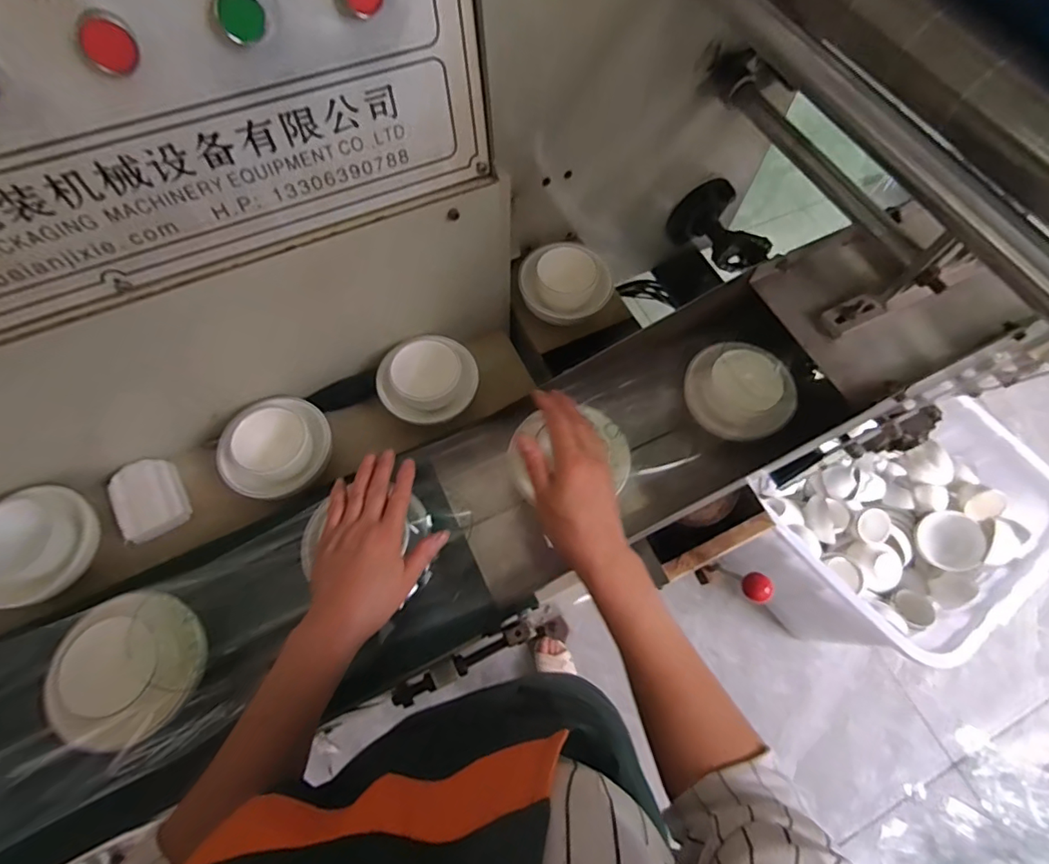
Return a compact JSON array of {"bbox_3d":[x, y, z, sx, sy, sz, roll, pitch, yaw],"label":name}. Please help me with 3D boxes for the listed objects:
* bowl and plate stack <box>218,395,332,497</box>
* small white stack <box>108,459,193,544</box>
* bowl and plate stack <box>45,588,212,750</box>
[{"bbox_3d":[-0.267,0.018,0.557,0.113,0.058,0.105,-21,68,-10],"label":"bowl and plate stack"},{"bbox_3d":[-0.403,0.069,0.544,0.064,0.024,0.085,-35,72,-16],"label":"small white stack"},{"bbox_3d":[-0.323,0.186,0.412,0.107,0.034,0.112,22,67,8],"label":"bowl and plate stack"}]

